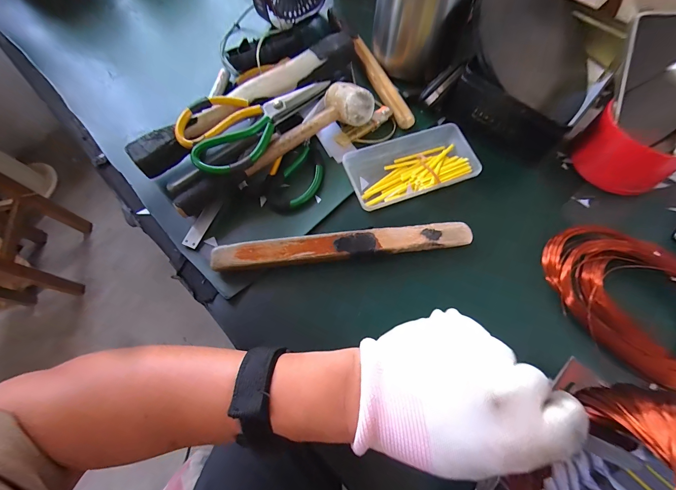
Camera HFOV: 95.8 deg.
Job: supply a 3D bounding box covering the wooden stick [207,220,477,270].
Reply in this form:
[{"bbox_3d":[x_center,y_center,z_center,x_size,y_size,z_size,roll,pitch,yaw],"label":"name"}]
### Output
[{"bbox_3d":[0.006,0.001,0.335,0.275,0.022,0.030,-7,68,-1],"label":"wooden stick"}]

